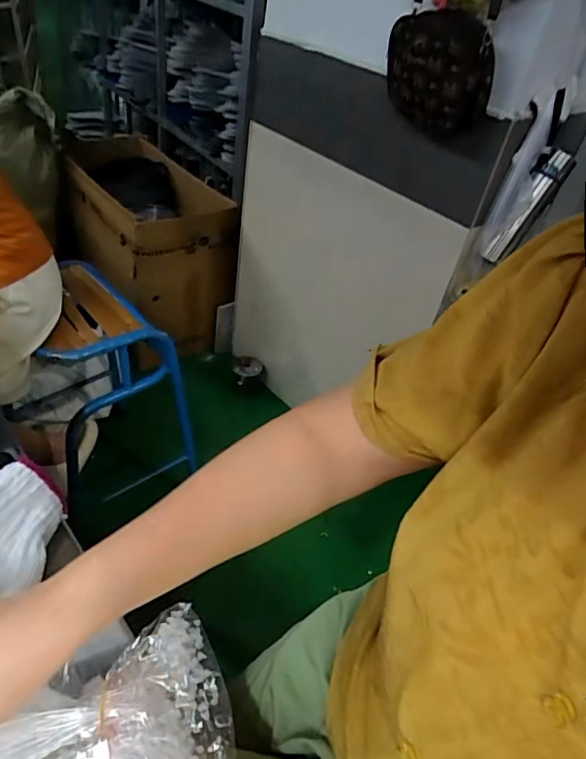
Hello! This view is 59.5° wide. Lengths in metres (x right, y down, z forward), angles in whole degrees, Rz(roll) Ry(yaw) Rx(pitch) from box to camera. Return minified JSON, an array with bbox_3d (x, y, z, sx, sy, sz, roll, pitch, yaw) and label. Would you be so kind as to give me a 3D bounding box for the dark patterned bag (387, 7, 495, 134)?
[{"bbox_3d":[0.237,-0.509,0.841,0.094,0.157,0.169,-12,44,-27],"label":"dark patterned bag"}]

